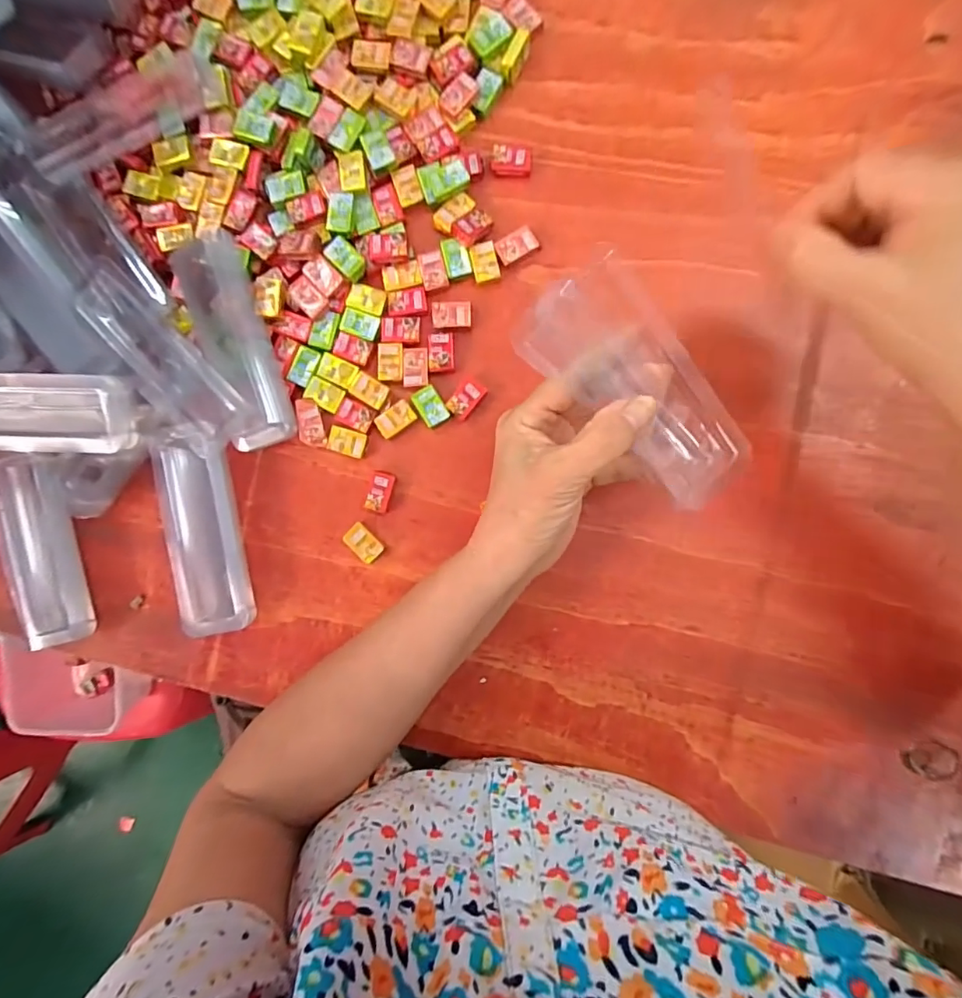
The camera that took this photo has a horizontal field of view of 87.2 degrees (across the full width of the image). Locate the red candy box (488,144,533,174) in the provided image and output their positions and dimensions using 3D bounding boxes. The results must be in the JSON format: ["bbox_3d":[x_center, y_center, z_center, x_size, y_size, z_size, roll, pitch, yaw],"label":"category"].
[{"bbox_3d":[0.020,-0.224,0.334,0.027,0.006,0.018,6,91,5],"label":"red candy box"}]

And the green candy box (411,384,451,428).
[{"bbox_3d":[-0.033,-0.061,0.335,0.017,0.004,0.025,-33,88,4],"label":"green candy box"}]

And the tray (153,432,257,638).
[{"bbox_3d":[-0.185,0.024,0.338,0.046,0.027,0.130,-9,90,5],"label":"tray"}]

